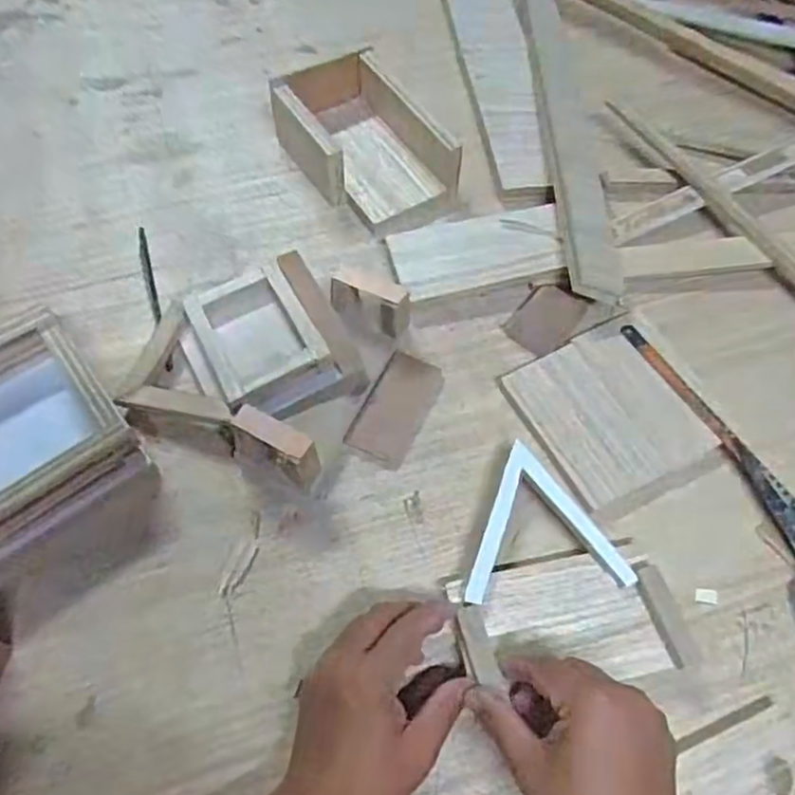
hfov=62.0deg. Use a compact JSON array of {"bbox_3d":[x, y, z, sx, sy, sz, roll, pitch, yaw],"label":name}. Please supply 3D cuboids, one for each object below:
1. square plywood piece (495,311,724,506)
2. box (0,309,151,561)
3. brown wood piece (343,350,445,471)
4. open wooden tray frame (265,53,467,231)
[{"bbox_3d":[0.160,0.010,0.509,0.115,0.010,0.125,-23,64,-15],"label":"square plywood piece"},{"bbox_3d":[-0.266,0.029,0.455,0.143,0.059,0.142,-37,67,-19],"label":"box"},{"bbox_3d":[0.000,0.009,0.516,0.047,0.004,0.089,30,73,-5],"label":"brown wood piece"},{"bbox_3d":[-0.030,-0.237,0.609,0.113,0.051,0.174,-29,65,-16],"label":"open wooden tray frame"}]

